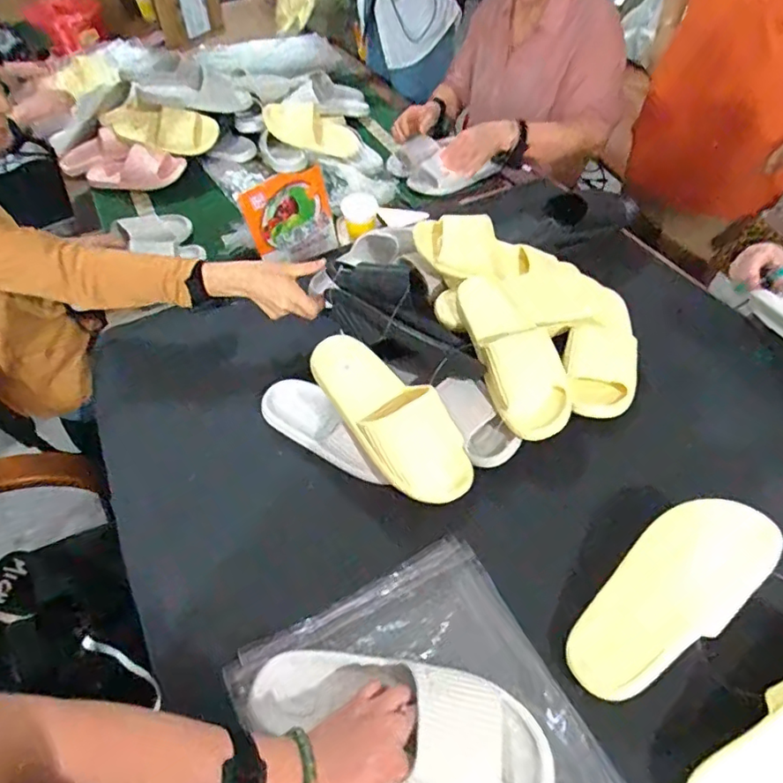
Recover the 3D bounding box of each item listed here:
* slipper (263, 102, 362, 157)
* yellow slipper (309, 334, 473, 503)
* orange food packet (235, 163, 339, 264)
[{"bbox_3d":[-0.189,-0.688,1.460,0.277,0.102,0.105,-5,40,-46],"label":"slipper"},{"bbox_3d":[-0.003,0.030,0.710,0.098,0.072,0.257,-36,74,-24],"label":"yellow slipper"},{"bbox_3d":[-0.184,-0.319,1.044,0.167,0.166,0.025,-33,43,-19],"label":"orange food packet"}]

